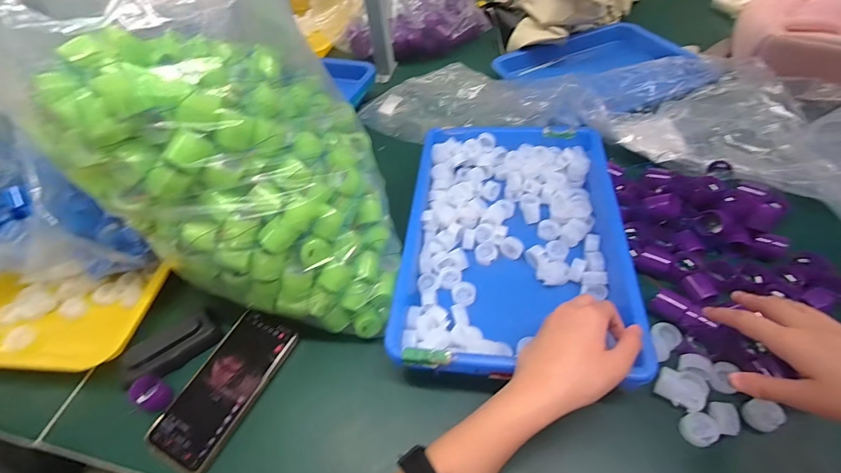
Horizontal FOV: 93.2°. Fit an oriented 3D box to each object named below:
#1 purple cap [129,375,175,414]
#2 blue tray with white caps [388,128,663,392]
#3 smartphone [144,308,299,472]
[{"bbox_3d":[-0.286,0.168,0.425,0.026,0.036,0.029,23,56,24],"label":"purple cap"},{"bbox_3d":[0.112,0.000,0.496,0.246,0.067,0.364,3,50,9],"label":"blue tray with white caps"},{"bbox_3d":[-0.210,0.158,0.428,0.080,0.014,0.163,17,54,20],"label":"smartphone"}]

